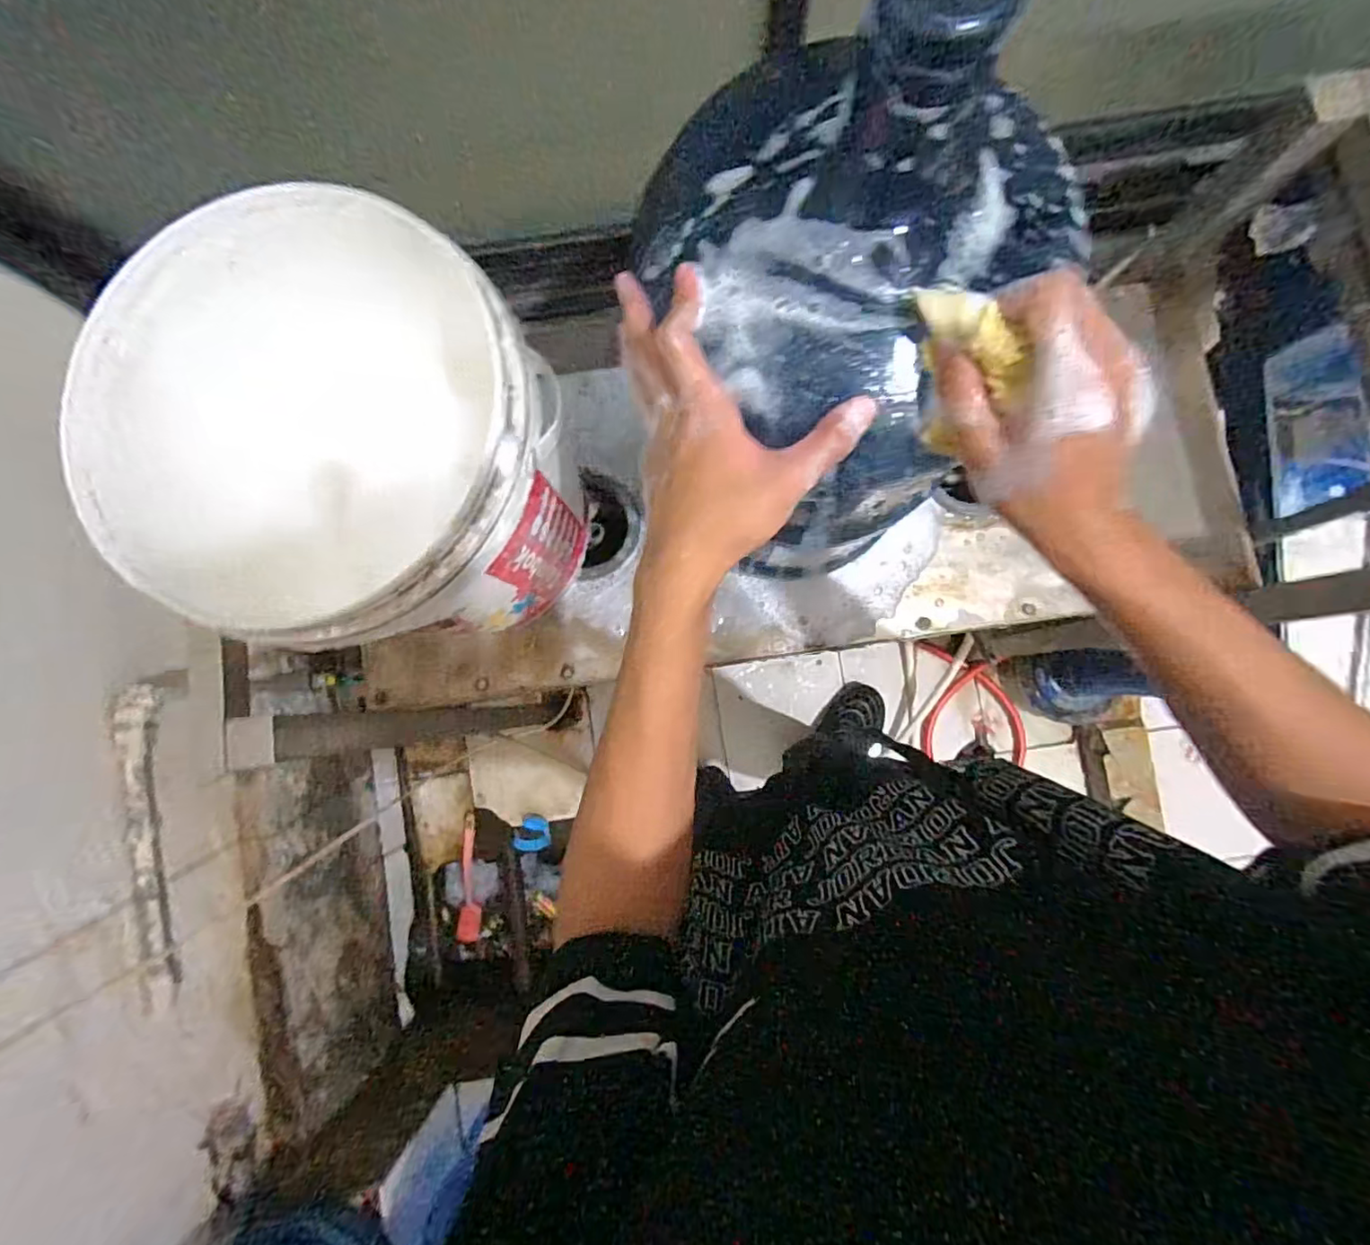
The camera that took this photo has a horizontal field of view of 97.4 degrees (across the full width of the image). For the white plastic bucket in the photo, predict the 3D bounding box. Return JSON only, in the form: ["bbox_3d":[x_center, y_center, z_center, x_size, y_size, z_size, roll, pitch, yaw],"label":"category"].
[{"bbox_3d":[-0.247,-0.139,0.535,0.291,0.306,0.296,0,85,2],"label":"white plastic bucket"}]

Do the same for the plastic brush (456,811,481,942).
[{"bbox_3d":[-0.523,0.616,1.451,0.050,0.037,0.327,3,100,2],"label":"plastic brush"}]

